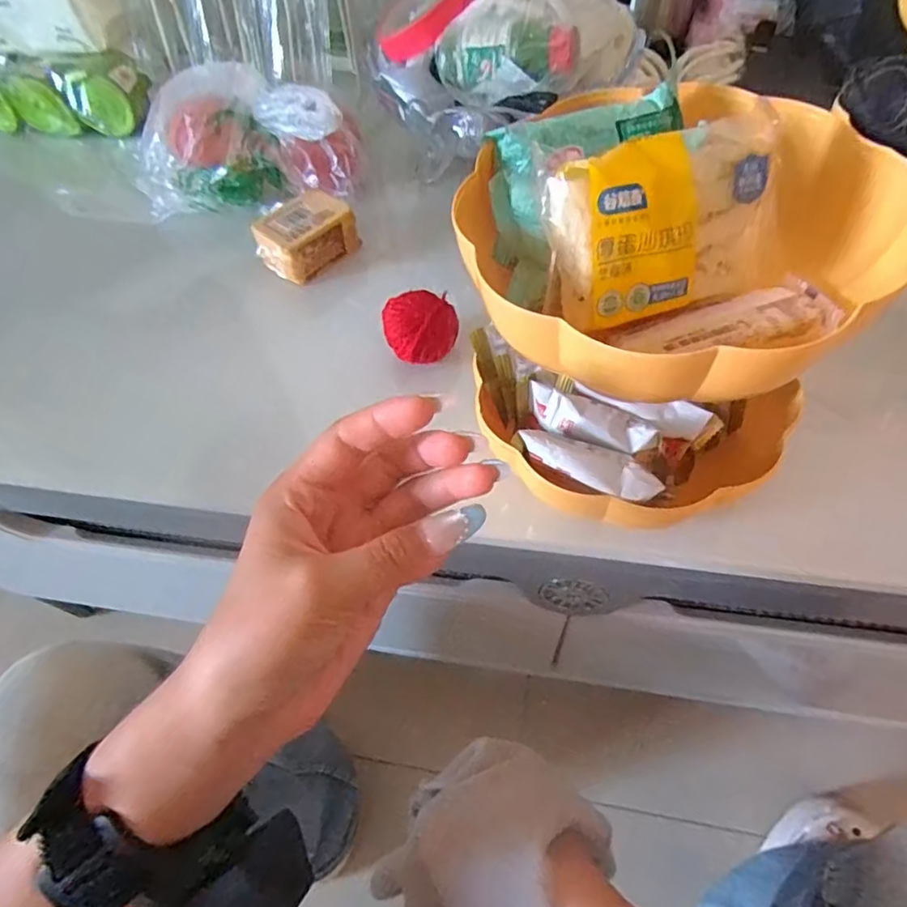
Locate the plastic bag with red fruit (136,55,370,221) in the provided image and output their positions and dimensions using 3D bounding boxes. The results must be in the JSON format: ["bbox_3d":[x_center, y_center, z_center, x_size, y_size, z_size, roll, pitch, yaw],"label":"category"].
[{"bbox_3d":[-0.177,-0.268,0.502,0.198,0.109,0.079,6,57,9],"label":"plastic bag with red fruit"}]

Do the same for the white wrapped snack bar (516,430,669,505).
[{"bbox_3d":[0.071,0.004,0.297,0.071,0.016,0.021,20,60,17],"label":"white wrapped snack bar"}]

